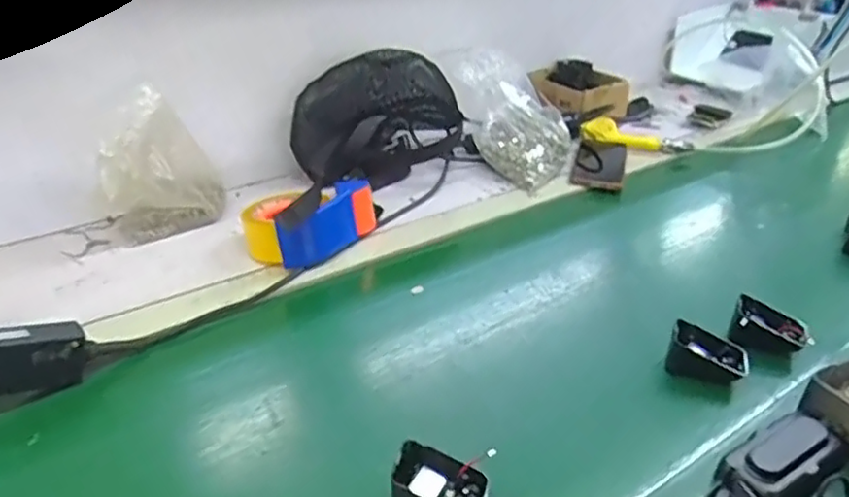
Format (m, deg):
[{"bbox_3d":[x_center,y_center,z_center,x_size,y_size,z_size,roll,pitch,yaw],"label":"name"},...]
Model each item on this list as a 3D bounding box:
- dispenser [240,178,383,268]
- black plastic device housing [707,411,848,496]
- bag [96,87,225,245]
[{"bbox_3d":[-0.140,-0.041,0.789,0.103,0.075,0.155,26,38,36],"label":"dispenser"},{"bbox_3d":[0.268,0.165,0.492,0.149,0.033,0.052,-17,35,-29],"label":"black plastic device housing"},{"bbox_3d":[-0.318,-0.091,0.785,0.140,0.166,0.085,-9,32,-17],"label":"bag"}]

